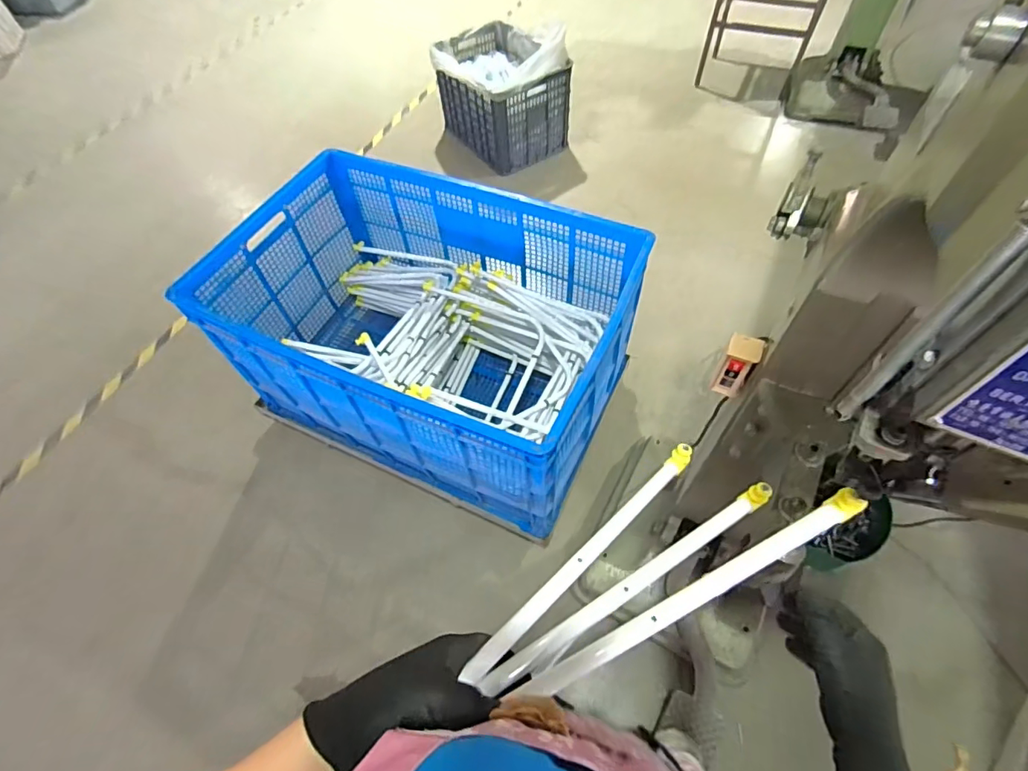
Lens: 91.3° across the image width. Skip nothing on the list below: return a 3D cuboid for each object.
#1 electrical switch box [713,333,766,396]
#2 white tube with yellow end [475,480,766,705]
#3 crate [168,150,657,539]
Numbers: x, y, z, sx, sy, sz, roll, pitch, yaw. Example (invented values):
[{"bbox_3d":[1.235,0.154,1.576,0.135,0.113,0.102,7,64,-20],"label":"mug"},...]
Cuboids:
[{"bbox_3d":[0.361,-0.031,0.820,0.051,0.112,0.050,28,63,20],"label":"electrical switch box"},{"bbox_3d":[0.124,0.181,0.477,0.350,0.025,0.022,-23,58,-25],"label":"white tube with yellow end"},{"bbox_3d":[-0.238,-0.145,1.513,1.058,0.578,0.695,19,60,15],"label":"crate"}]

